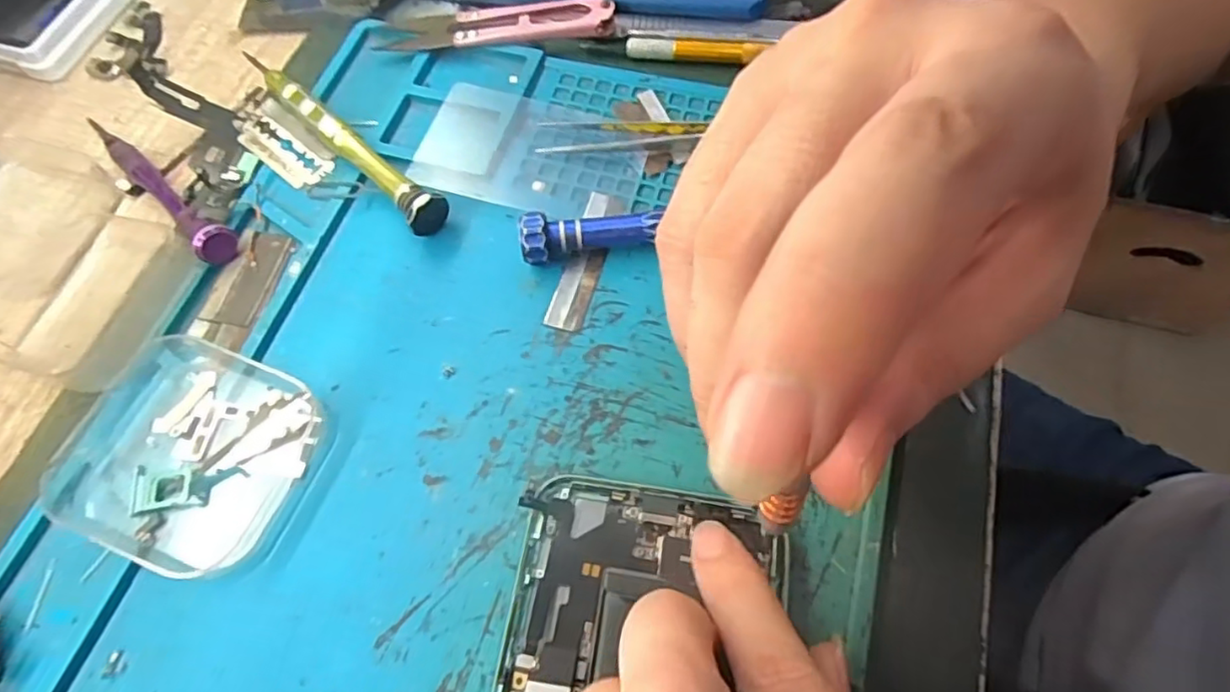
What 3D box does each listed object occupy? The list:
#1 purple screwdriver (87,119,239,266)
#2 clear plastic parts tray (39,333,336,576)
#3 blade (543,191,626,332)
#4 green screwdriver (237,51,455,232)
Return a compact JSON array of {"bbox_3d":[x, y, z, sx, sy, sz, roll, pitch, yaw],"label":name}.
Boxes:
[{"bbox_3d":[-0.181,-0.064,0.244,0.112,0.019,0.013,38,72,17],"label":"purple screwdriver"},{"bbox_3d":[-0.133,0.032,0.197,0.080,0.014,0.065,19,68,11],"label":"clear plastic parts tray"},{"bbox_3d":[-0.010,-0.032,0.225,0.014,0.004,0.057,13,67,8],"label":"blade"},{"bbox_3d":[-0.106,-0.082,0.245,0.014,0.018,0.116,-42,70,-15],"label":"green screwdriver"}]

